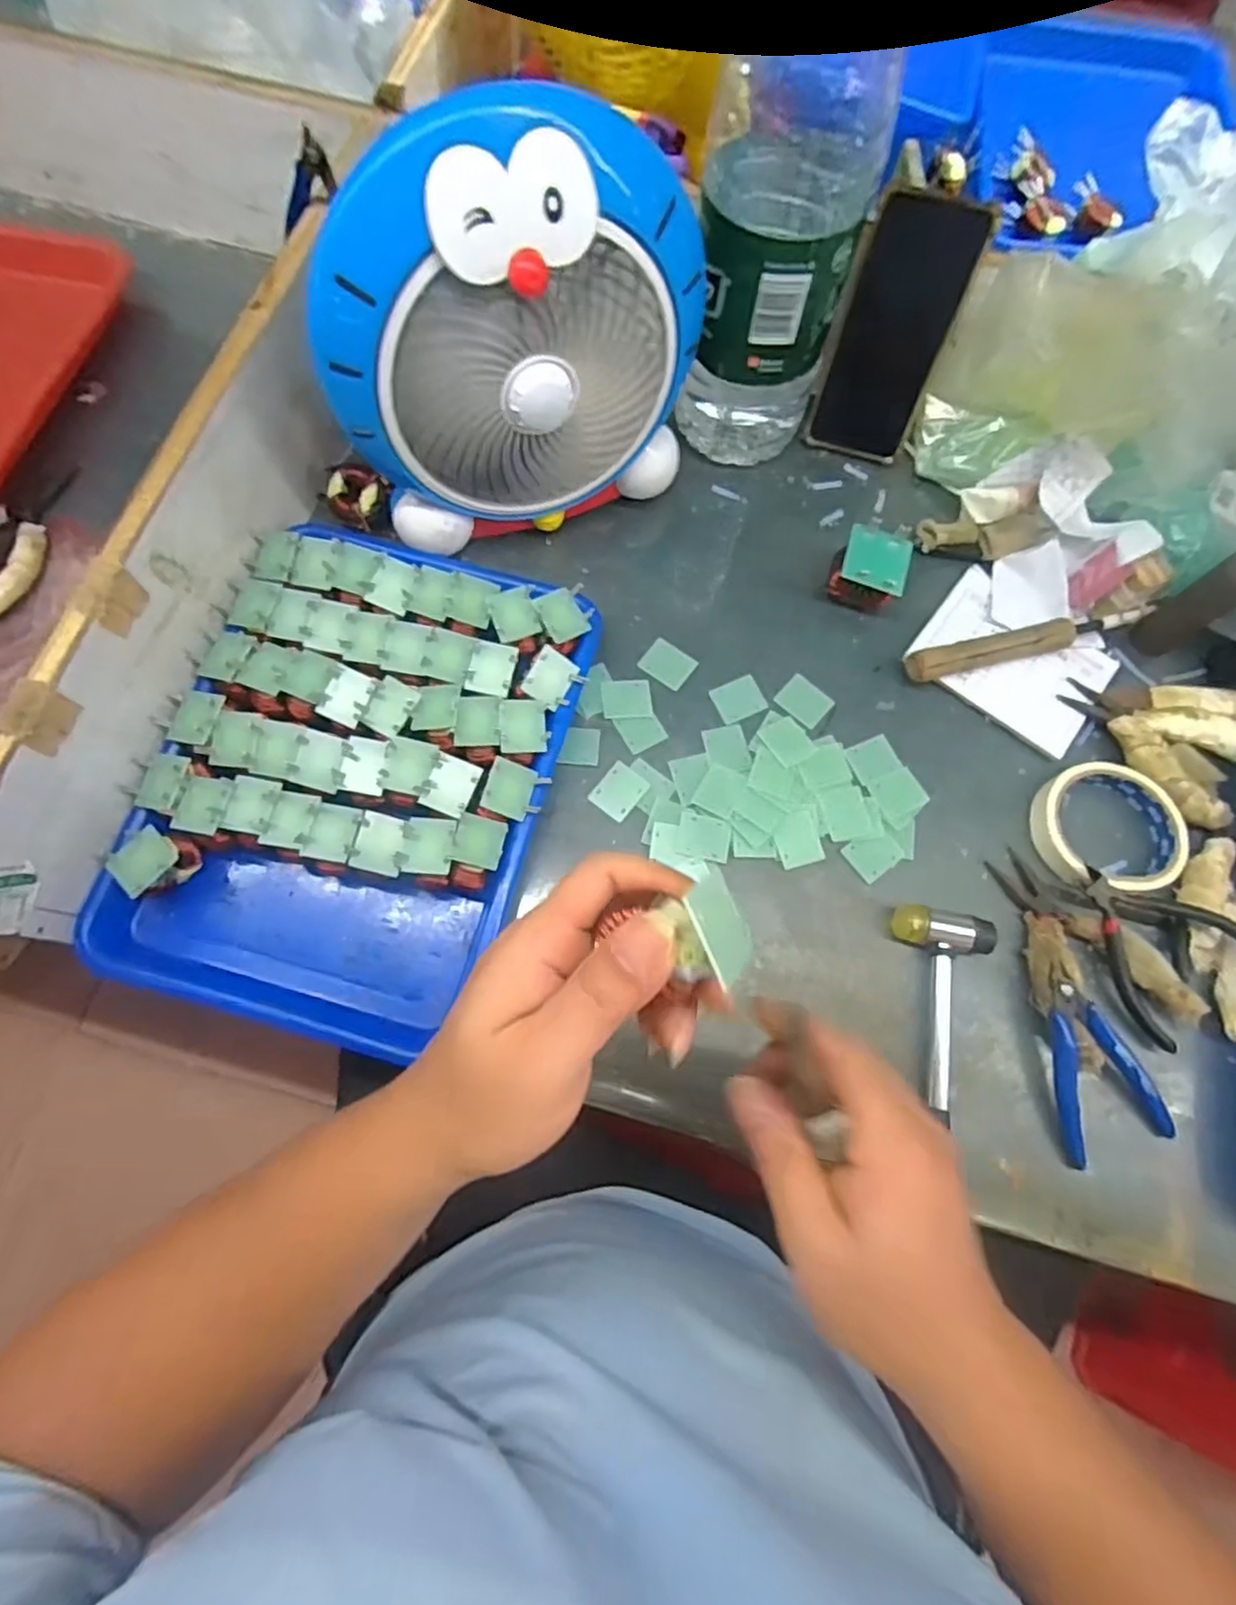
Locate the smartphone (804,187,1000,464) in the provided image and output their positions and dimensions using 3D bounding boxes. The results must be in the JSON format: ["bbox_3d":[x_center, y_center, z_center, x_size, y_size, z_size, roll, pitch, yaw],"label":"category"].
[{"bbox_3d":[0.202,-0.343,0.531,0.079,0.166,0.016,16,51,4],"label":"smartphone"}]

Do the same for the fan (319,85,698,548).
[{"bbox_3d":[-0.057,-0.270,0.453,0.229,0.244,0.089,-32,76,-10],"label":"fan"}]

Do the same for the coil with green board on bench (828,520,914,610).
[{"bbox_3d":[0.187,-0.173,0.534,0.050,0.053,0.055,24,74,6],"label":"coil with green board on bench"}]

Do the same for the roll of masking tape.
[{"bbox_3d":[0.336,0.017,0.489,0.092,0.027,0.084,0,73,-2],"label":"roll of masking tape"}]

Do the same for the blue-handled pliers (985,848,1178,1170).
[{"bbox_3d":[0.283,0.125,0.456,0.065,0.031,0.183,-15,74,-6],"label":"blue-handled pliers"}]

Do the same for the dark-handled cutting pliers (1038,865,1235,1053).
[{"bbox_3d":[0.338,0.086,0.462,0.084,0.036,0.115,-39,78,-12],"label":"dark-handled cutting pliers"}]

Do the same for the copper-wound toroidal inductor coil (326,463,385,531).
[{"bbox_3d":[-0.197,-0.232,0.545,0.043,0.021,0.040,1,98,7],"label":"copper-wound toroidal inductor coil"}]

